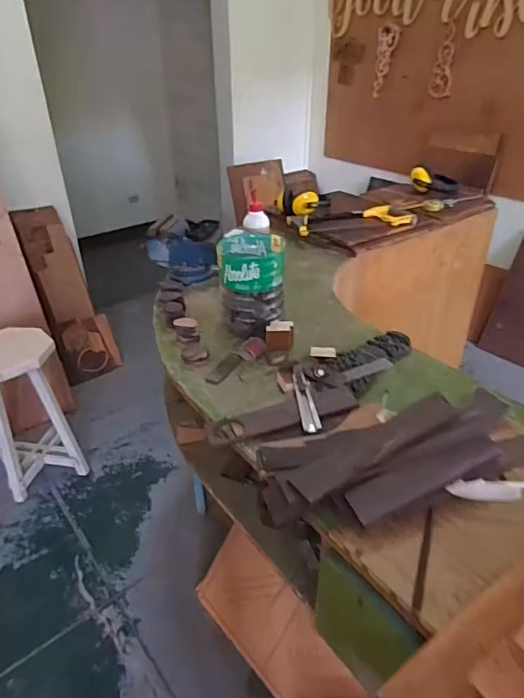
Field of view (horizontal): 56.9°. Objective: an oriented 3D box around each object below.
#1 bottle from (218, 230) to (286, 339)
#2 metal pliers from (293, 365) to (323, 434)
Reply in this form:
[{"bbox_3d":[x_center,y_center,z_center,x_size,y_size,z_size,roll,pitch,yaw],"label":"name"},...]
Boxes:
[{"bbox_3d":[-0.023,-0.139,1.055,0.139,0.165,0.166,0,33,0],"label":"bottle"},{"bbox_3d":[0.077,0.082,0.849,0.032,0.010,0.170,-3,33,-4],"label":"metal pliers"}]

